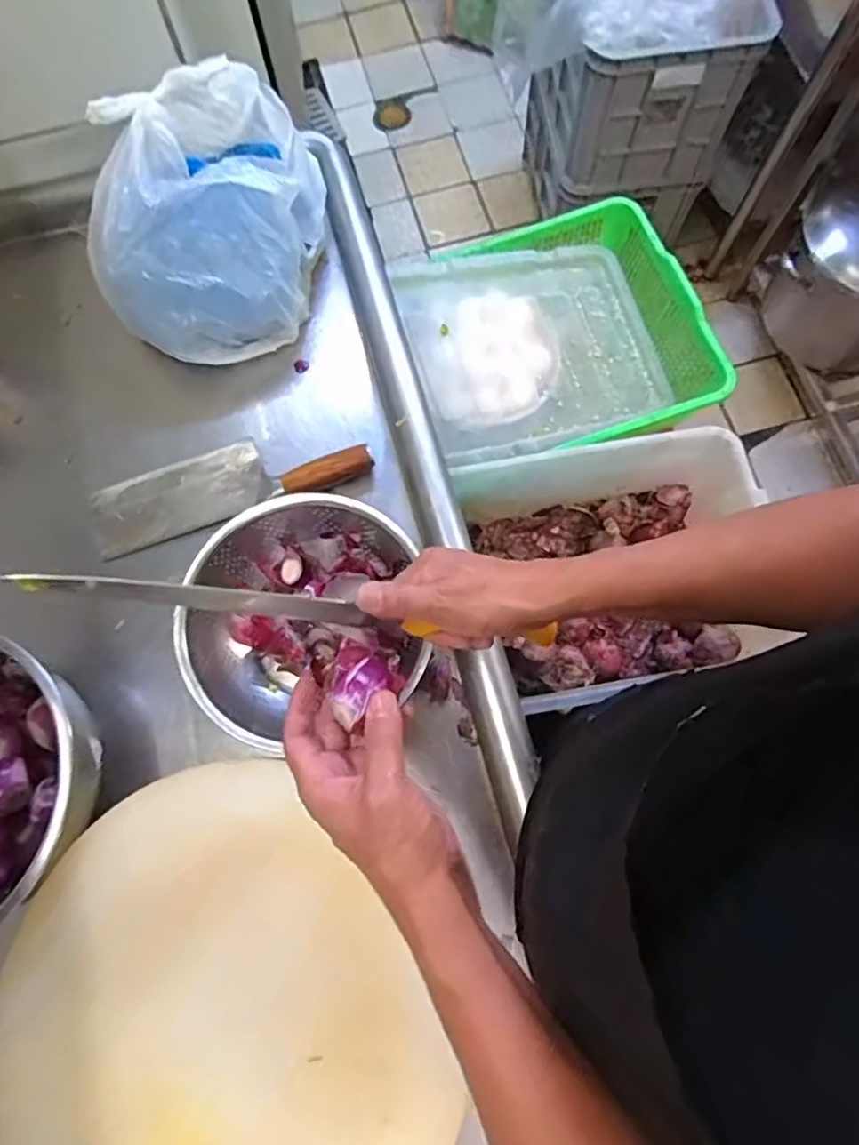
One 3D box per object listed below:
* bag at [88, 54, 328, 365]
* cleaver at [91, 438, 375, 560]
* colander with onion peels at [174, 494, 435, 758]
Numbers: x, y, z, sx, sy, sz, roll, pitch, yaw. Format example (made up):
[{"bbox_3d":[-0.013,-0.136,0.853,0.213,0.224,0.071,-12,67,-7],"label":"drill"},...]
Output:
[{"bbox_3d":[-0.229,-0.396,0.648,0.189,0.164,0.281,2,74,2],"label":"bag"},{"bbox_3d":[-0.219,-0.099,0.650,0.303,0.023,0.086,-17,74,-3],"label":"cleaver"},{"bbox_3d":[-0.119,0.036,0.578,0.223,0.081,0.204,-28,75,-6],"label":"colander with onion peels"}]

